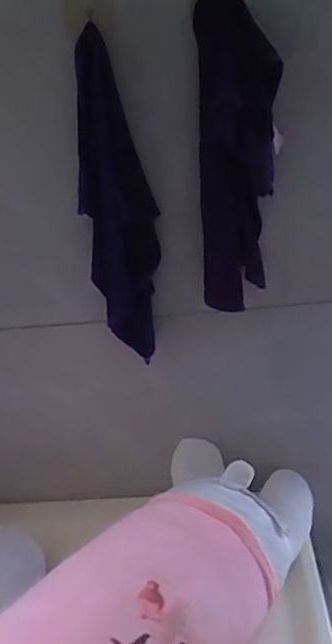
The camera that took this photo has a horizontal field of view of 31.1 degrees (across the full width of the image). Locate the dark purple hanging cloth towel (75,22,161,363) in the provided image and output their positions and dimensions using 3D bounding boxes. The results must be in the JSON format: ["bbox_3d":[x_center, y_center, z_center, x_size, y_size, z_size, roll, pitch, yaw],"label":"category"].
[{"bbox_3d":[-0.058,-0.139,0.713,0.080,0.361,0.029,-3,21,10],"label":"dark purple hanging cloth towel"}]

